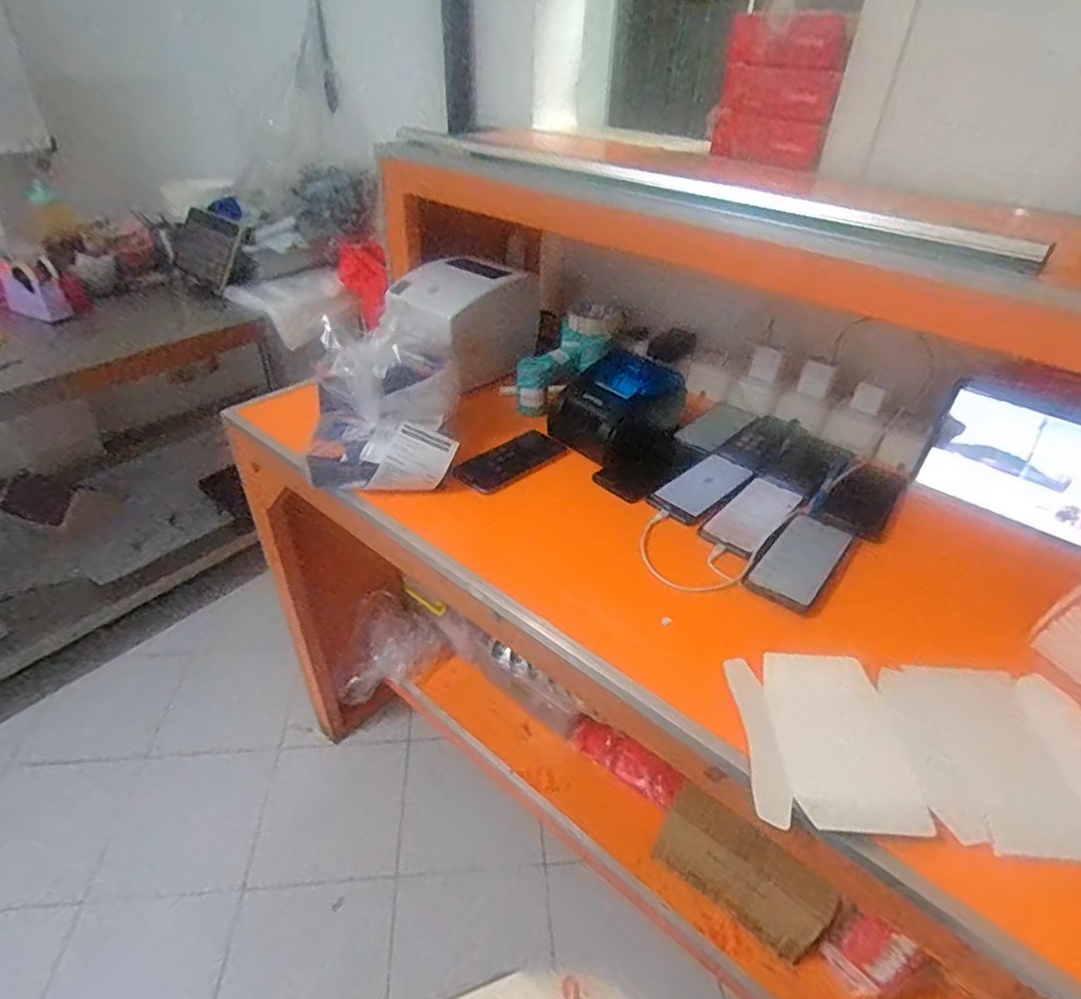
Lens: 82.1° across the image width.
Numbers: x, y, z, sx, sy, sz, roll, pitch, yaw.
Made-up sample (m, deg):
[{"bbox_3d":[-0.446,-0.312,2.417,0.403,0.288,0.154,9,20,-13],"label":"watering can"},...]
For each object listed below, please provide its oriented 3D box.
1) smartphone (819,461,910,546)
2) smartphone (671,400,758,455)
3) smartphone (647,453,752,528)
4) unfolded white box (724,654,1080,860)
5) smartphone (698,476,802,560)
[{"bbox_3d":[0.425,0.000,0.812,0.081,0.007,0.151,27,53,27],"label":"smartphone"},{"bbox_3d":[0.277,-0.116,0.972,0.065,0.013,0.169,30,46,31],"label":"smartphone"},{"bbox_3d":[0.223,-0.019,0.839,0.158,0.014,0.075,-28,47,-33],"label":"smartphone"},{"bbox_3d":[0.332,0.217,0.549,0.306,0.033,0.161,5,38,4],"label":"unfolded white box"},{"bbox_3d":[0.270,0.020,0.791,0.070,0.013,0.156,31,46,32],"label":"smartphone"}]

